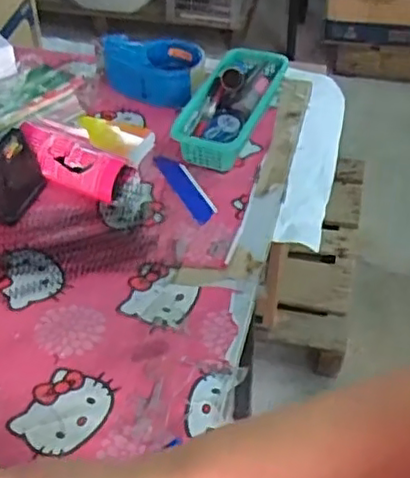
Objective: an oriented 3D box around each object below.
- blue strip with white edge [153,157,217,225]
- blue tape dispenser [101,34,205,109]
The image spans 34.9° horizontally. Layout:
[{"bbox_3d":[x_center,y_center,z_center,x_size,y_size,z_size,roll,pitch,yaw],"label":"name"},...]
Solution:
[{"bbox_3d":[-0.022,-0.064,0.782,0.029,0.004,0.129,-20,48,-19],"label":"blue strip with white edge"},{"bbox_3d":[-0.076,-0.243,0.922,0.147,0.066,0.101,17,39,6],"label":"blue tape dispenser"}]

